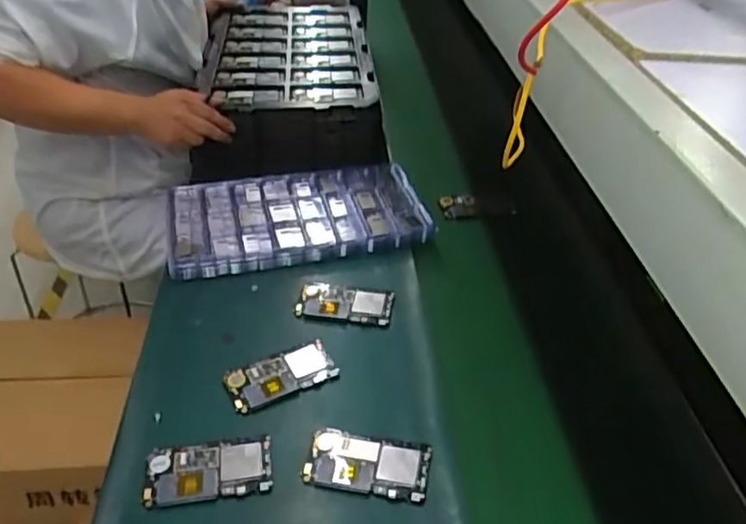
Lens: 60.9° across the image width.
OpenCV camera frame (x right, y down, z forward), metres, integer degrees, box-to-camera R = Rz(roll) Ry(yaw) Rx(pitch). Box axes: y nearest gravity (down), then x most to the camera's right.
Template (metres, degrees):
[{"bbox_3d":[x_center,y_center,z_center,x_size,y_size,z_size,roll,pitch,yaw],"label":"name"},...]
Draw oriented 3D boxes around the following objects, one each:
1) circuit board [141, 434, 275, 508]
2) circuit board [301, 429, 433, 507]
[{"bbox_3d":[-0.164,0.207,0.633,0.122,0.011,0.060,-1,39,-9],"label":"circuit board"},{"bbox_3d":[-0.005,0.203,0.642,0.122,0.013,0.061,11,38,7],"label":"circuit board"}]

